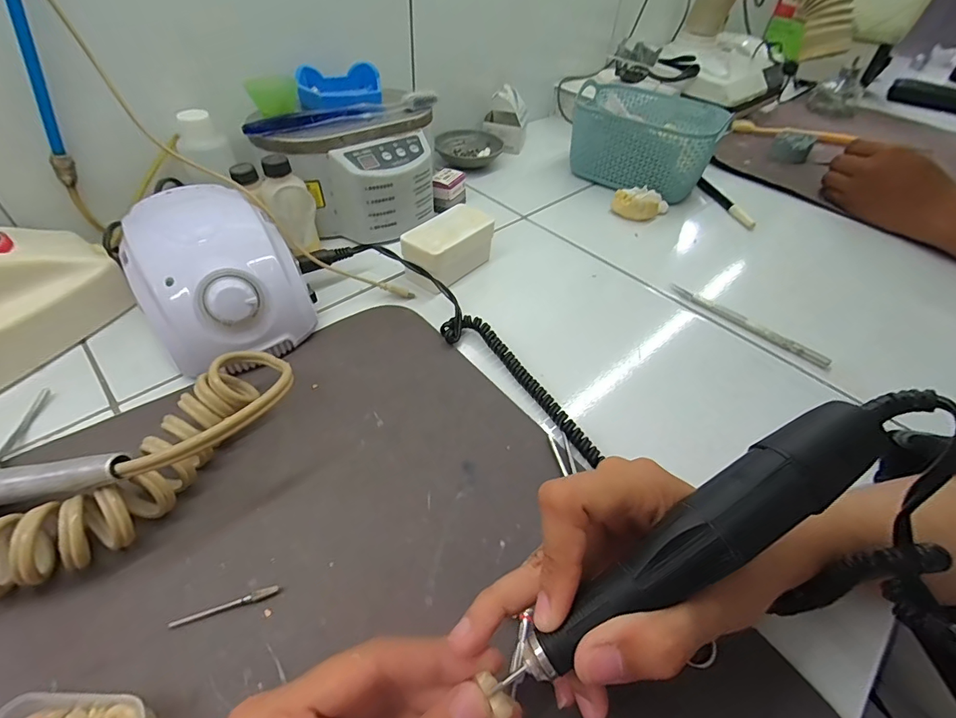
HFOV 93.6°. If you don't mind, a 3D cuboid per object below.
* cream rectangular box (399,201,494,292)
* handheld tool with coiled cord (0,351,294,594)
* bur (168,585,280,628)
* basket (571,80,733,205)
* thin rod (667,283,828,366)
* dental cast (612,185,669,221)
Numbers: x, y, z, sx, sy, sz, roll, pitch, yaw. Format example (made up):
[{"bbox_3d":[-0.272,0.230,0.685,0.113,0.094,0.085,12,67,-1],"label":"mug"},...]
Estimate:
[{"bbox_3d":[-0.028,-0.100,0.404,0.047,0.043,0.088,29,51,20],"label":"cream rectangular box"},{"bbox_3d":[-0.249,0.056,0.234,0.274,0.046,0.136,-2,48,-8],"label":"handheld tool with coiled cord"},{"bbox_3d":[-0.121,0.118,0.216,0.047,0.004,0.005,-11,50,-15],"label":"bur"},{"bbox_3d":[0.202,-0.268,0.552,0.125,0.078,0.174,-35,59,-31],"label":"basket"},{"bbox_3d":[0.229,-0.031,0.387,0.135,0.010,0.010,37,55,26],"label":"thin rod"},{"bbox_3d":[0.183,-0.177,0.509,0.055,0.022,0.042,-30,57,-29],"label":"dental cast"}]

